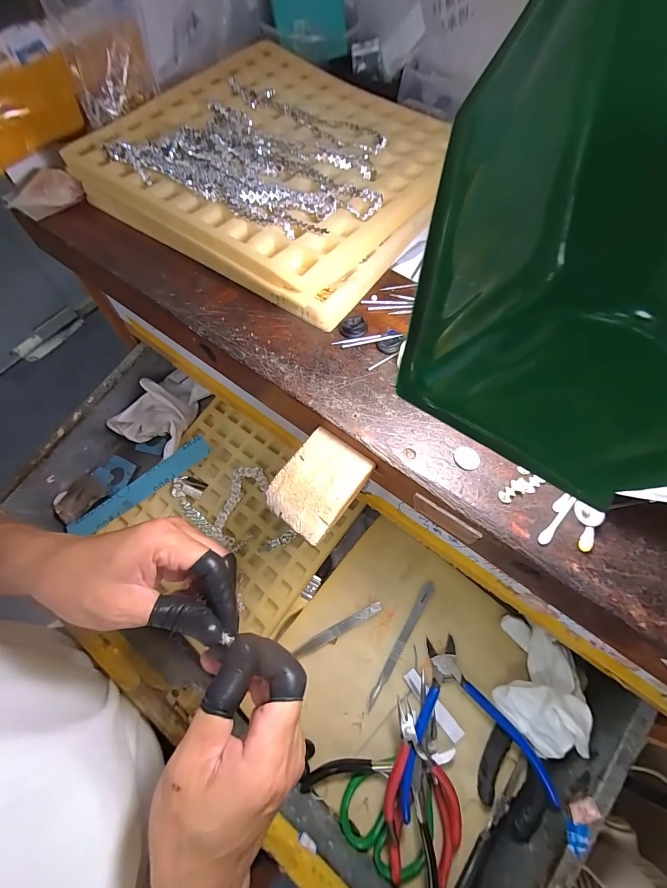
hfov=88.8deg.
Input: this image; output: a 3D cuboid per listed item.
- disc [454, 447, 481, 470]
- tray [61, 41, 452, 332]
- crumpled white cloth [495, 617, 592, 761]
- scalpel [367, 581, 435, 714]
[{"bbox_3d":[0.081,0.008,0.204,0.015,0.004,0.015,1,64,-2],"label":"disc"},{"bbox_3d":[-0.041,-0.242,0.297,0.266,0.044,0.257,35,67,13],"label":"tray"},{"bbox_3d":[0.188,0.223,0.313,0.061,0.056,0.113,-1,64,-4],"label":"crumpled white cloth"},{"bbox_3d":[0.071,0.209,0.357,0.010,0.007,0.138,29,81,11],"label":"scalpel"}]

